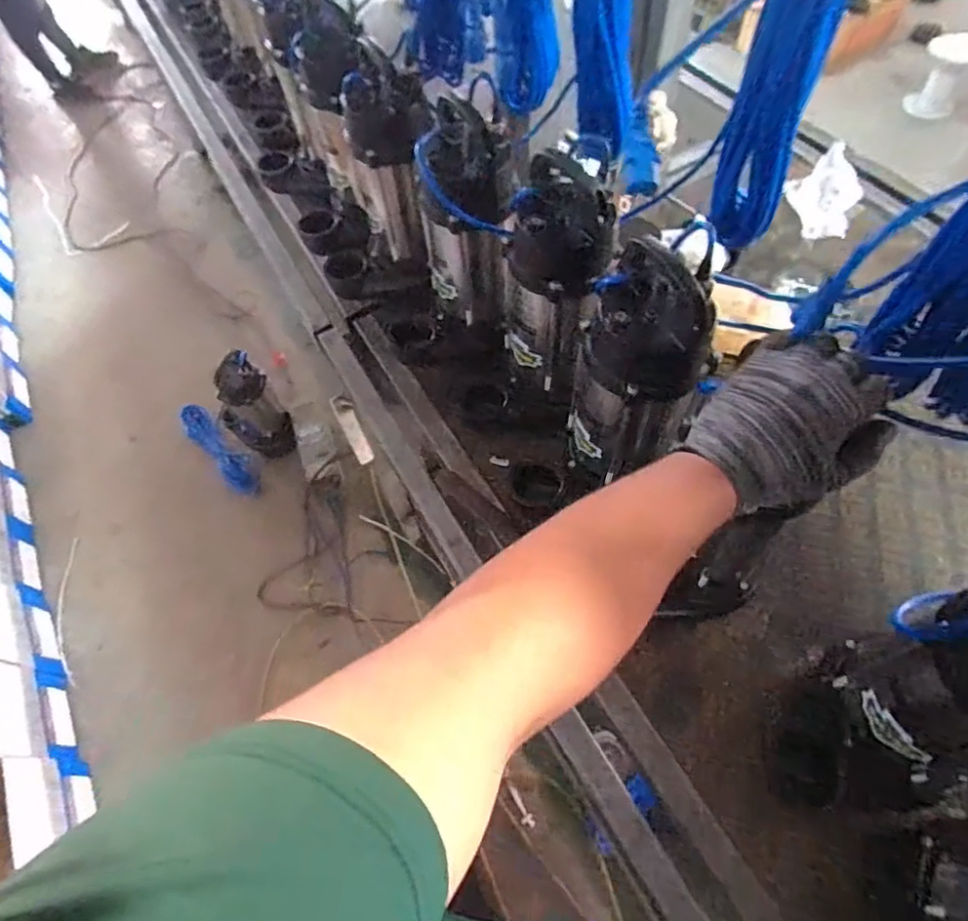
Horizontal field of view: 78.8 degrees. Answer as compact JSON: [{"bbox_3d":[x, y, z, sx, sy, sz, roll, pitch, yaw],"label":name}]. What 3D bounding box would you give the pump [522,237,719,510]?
[{"bbox_3d":[0.159,-0.069,0.659,0.138,0.303,0.111,31,66,20],"label":"pump"}]

